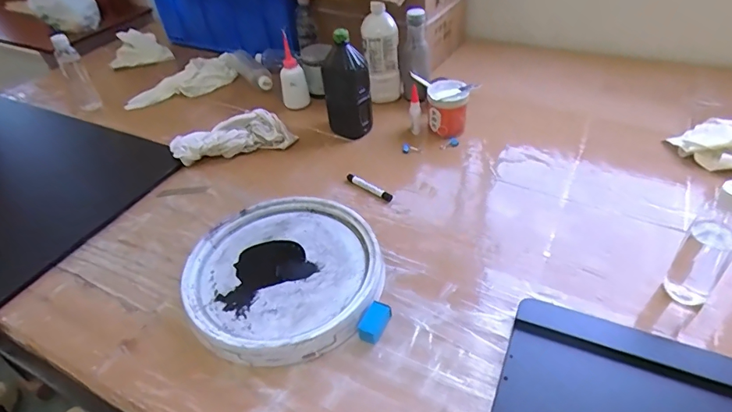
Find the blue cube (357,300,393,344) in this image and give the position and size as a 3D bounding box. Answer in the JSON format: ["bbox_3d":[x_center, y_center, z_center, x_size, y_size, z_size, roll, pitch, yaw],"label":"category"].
[{"bbox_3d":[0.013,0.160,0.634,0.029,0.026,0.054,17,45,22],"label":"blue cube"}]

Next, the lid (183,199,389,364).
[{"bbox_3d":[-0.125,0.099,0.706,0.281,0.034,0.293,-2,41,2],"label":"lid"}]

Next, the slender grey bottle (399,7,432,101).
[{"bbox_3d":[0.113,-0.341,1.039,0.053,0.200,0.060,15,45,21],"label":"slender grey bottle"}]

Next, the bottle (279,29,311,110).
[{"bbox_3d":[-0.169,-0.311,1.048,0.063,0.155,0.054,-9,41,-6],"label":"bottle"}]

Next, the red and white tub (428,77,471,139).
[{"bbox_3d":[0.169,-0.200,0.957,0.080,0.102,0.076,-2,41,2],"label":"red and white tub"}]

